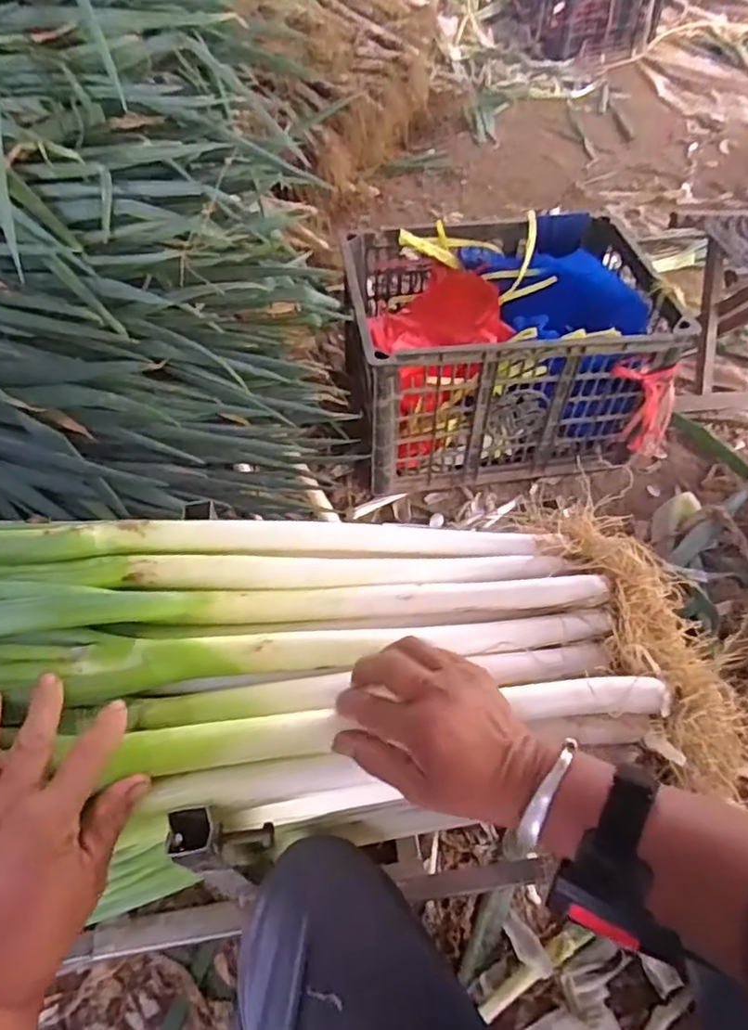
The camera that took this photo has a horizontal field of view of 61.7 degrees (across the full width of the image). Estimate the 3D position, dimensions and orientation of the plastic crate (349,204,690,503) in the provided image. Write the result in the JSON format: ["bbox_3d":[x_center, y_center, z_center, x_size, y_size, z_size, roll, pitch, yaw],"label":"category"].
[{"bbox_3d":[0.215,-0.284,1.075,0.476,0.269,0.351,-5,54,-3],"label":"plastic crate"}]

